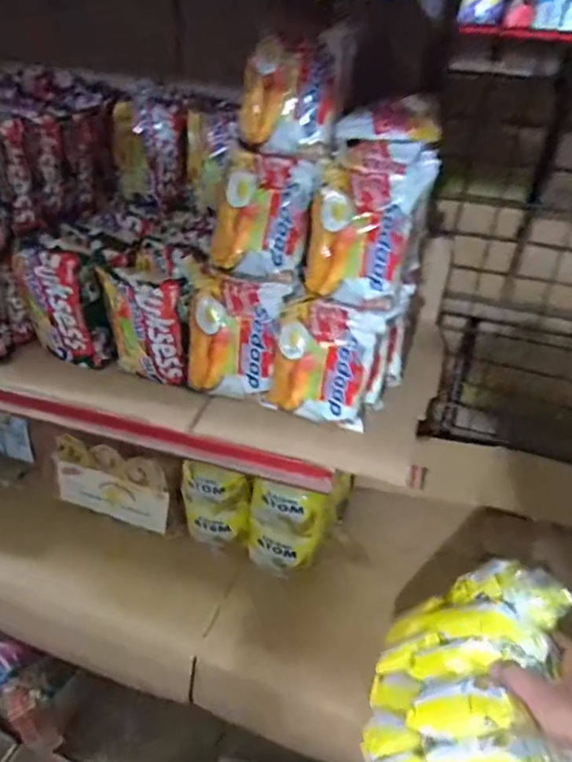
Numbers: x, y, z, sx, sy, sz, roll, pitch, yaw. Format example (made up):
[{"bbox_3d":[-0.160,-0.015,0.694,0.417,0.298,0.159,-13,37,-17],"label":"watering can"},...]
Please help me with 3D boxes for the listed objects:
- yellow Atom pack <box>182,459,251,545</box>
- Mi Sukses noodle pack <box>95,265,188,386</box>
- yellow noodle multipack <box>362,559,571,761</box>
[{"bbox_3d":[-0.106,0.184,0.832,0.099,0.145,0.041,8,37,7],"label":"yellow Atom pack"},{"bbox_3d":[-0.145,-0.057,0.589,0.088,0.112,0.030,23,41,25],"label":"Mi Sukses noodle pack"},{"bbox_3d":[0.169,0.315,0.563,0.070,0.246,0.235,44,35,-15],"label":"yellow noodle multipack"}]

